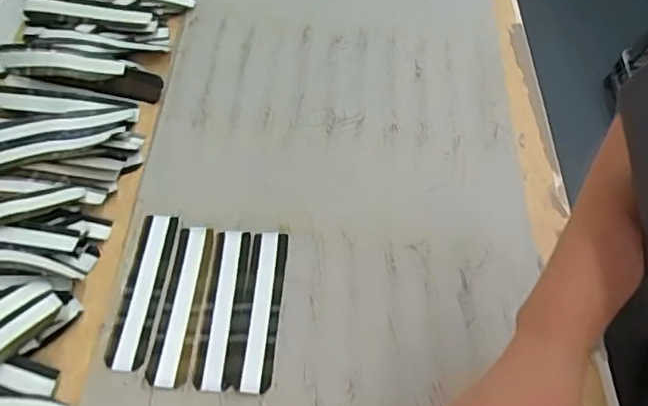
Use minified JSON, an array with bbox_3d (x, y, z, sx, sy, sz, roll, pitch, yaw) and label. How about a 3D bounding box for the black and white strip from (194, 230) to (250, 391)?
[{"bbox_3d":[-0.085,0.088,0.502,0.031,0.013,0.142,3,56,-1],"label":"black and white strip"}]

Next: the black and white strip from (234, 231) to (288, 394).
[{"bbox_3d":[-0.051,0.086,0.494,0.030,0.011,0.140,4,56,0],"label":"black and white strip"}]

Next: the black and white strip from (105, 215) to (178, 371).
[{"bbox_3d":[-0.155,0.072,0.501,0.032,0.007,0.139,6,56,0],"label":"black and white strip"}]

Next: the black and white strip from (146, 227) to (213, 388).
[{"bbox_3d":[-0.119,0.083,0.496,0.032,0.005,0.140,5,56,0],"label":"black and white strip"}]

